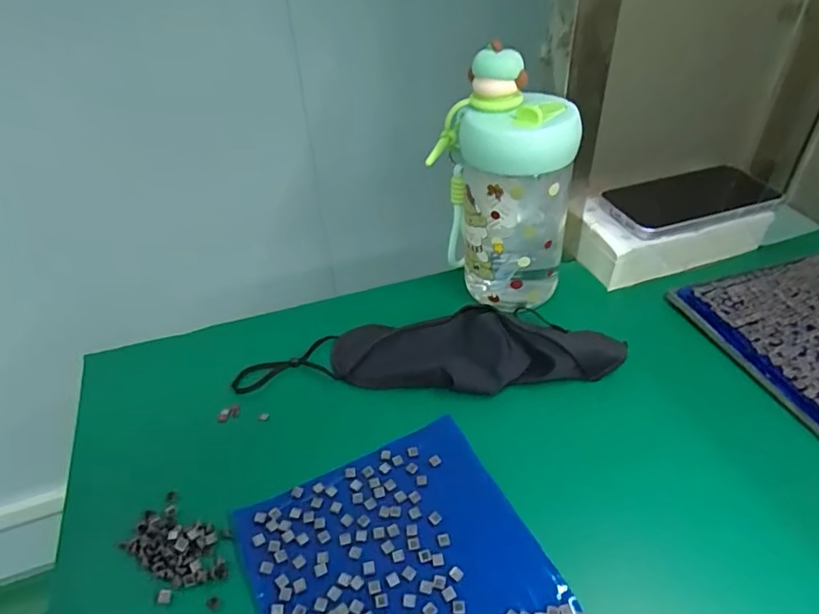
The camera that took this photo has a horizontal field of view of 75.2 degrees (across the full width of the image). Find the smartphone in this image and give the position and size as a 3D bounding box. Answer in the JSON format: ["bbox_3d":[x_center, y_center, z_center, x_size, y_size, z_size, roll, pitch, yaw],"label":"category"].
[{"bbox_3d":[0.258,-0.100,0.495,0.155,0.014,0.075,-15,42,-12],"label":"smartphone"}]

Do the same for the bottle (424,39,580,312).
[{"bbox_3d":[0.072,-0.088,0.423,0.106,0.194,0.070,3,41,9],"label":"bottle"}]

